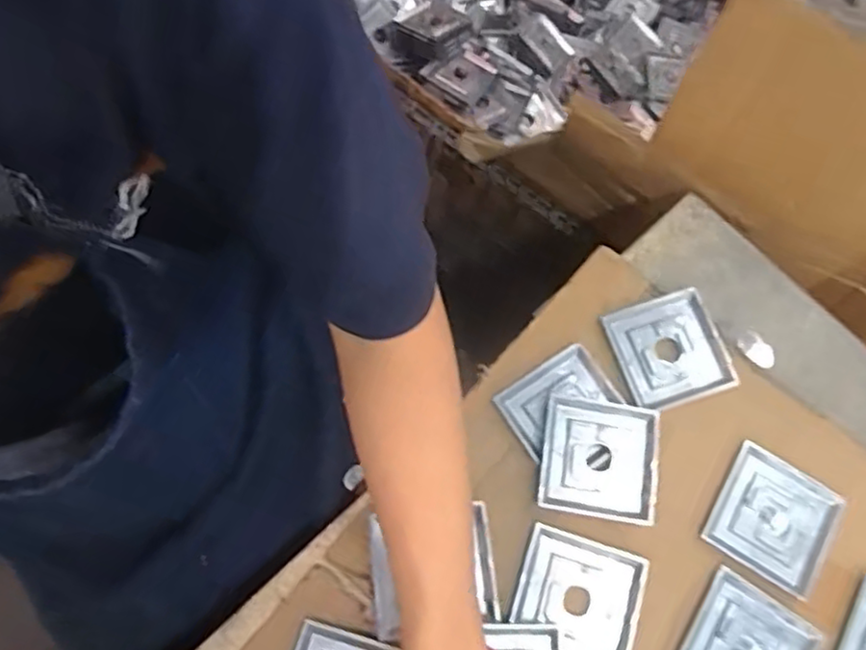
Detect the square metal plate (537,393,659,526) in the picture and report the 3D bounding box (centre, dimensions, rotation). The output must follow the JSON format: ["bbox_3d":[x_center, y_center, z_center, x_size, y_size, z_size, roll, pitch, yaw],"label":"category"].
[{"bbox_3d":[0.133,0.107,0.532,0.091,0.011,0.090,11,72,-1],"label":"square metal plate"}]

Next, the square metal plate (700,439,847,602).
[{"bbox_3d":[0.275,0.155,0.532,0.093,0.004,0.091,31,73,6],"label":"square metal plate"}]

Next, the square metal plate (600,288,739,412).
[{"bbox_3d":[0.202,0.021,0.569,0.091,0.007,0.090,-16,74,-9],"label":"square metal plate"}]

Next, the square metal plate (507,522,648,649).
[{"bbox_3d":[0.109,0.208,0.501,0.092,0.007,0.089,19,72,2],"label":"square metal plate"}]

